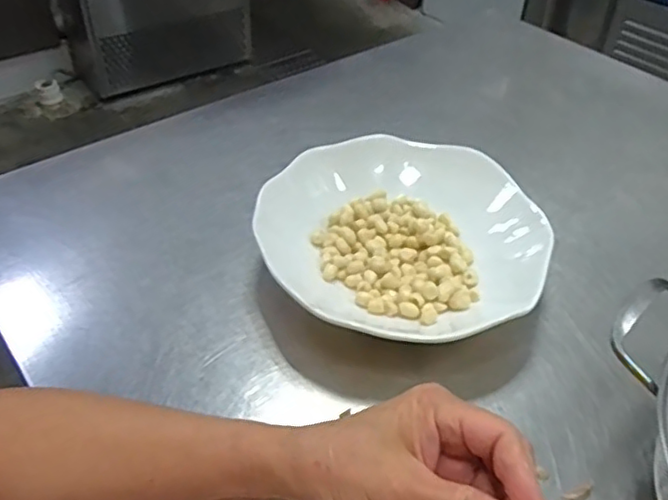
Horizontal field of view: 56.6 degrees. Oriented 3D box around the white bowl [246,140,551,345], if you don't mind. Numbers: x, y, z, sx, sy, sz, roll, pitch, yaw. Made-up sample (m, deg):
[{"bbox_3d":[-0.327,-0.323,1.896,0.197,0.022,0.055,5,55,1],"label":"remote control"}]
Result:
[{"bbox_3d":[0.059,-0.004,0.510,0.218,0.064,0.224,-1,42,1],"label":"white bowl"}]

